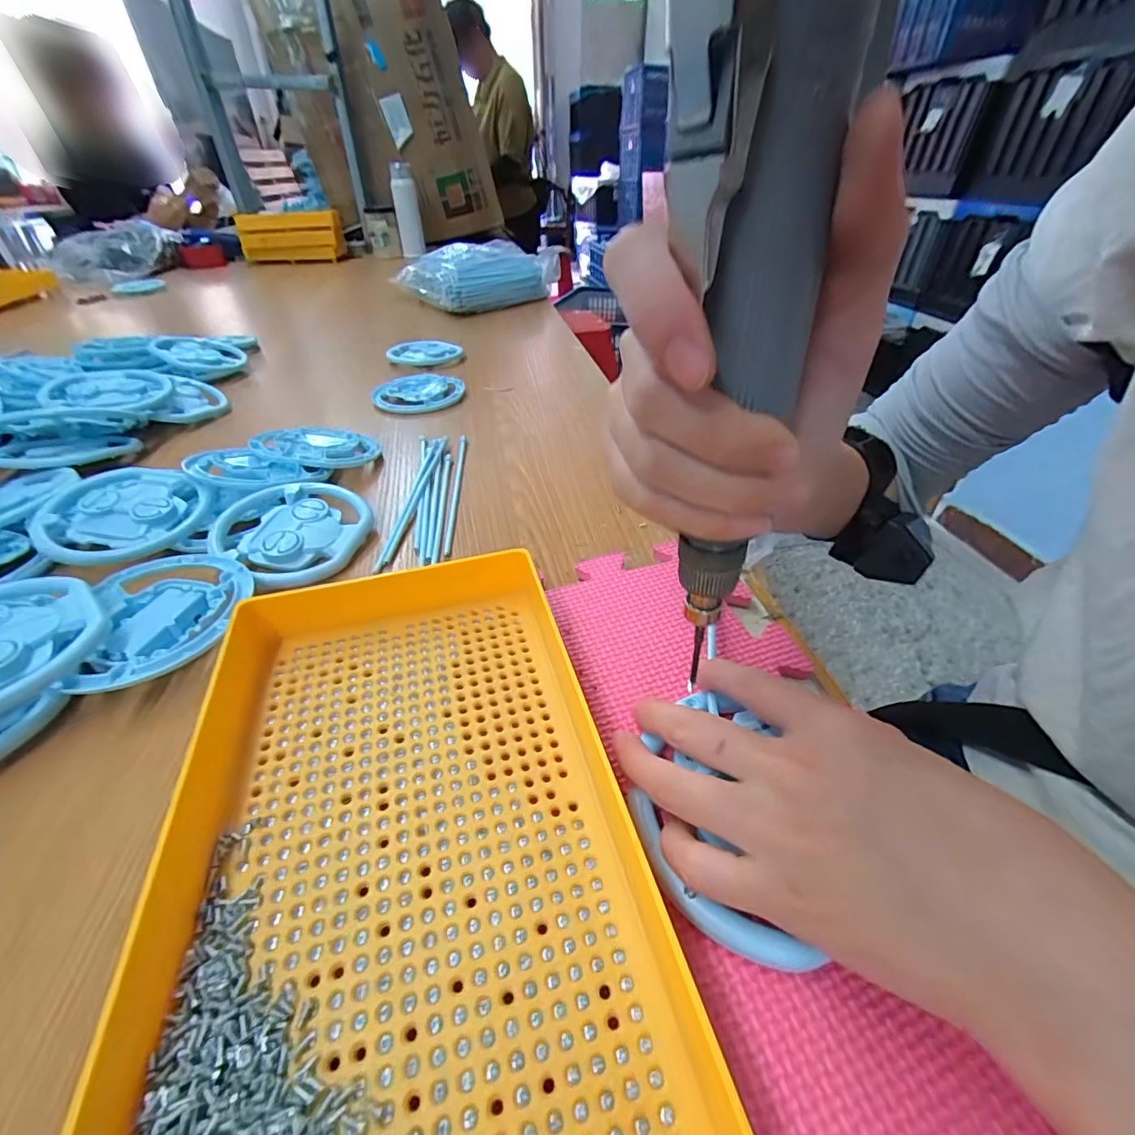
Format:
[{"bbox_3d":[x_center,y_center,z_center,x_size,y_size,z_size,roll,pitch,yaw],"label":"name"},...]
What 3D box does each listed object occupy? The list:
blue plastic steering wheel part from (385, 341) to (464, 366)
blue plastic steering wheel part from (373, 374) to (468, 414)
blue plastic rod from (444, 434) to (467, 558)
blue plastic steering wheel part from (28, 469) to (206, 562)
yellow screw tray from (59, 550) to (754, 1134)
[{"bbox_3d":[-0.196,-0.297,0.695,0.099,0.009,0.083,-12,40,-15],"label":"blue plastic steering wheel part"},{"bbox_3d":[-0.171,-0.205,0.587,0.094,0.011,0.103,0,38,0],"label":"blue plastic steering wheel part"},{"bbox_3d":[-0.093,-0.068,0.424,0.008,0.008,0.187,-4,38,-5],"label":"blue plastic rod"},{"bbox_3d":[-0.321,-0.041,0.364,0.098,0.021,0.101,-29,47,-32],"label":"blue plastic steering wheel part"},{"bbox_3d":[-0.061,0.092,0.186,0.165,0.042,0.246,-10,39,-13],"label":"yellow screw tray"}]

